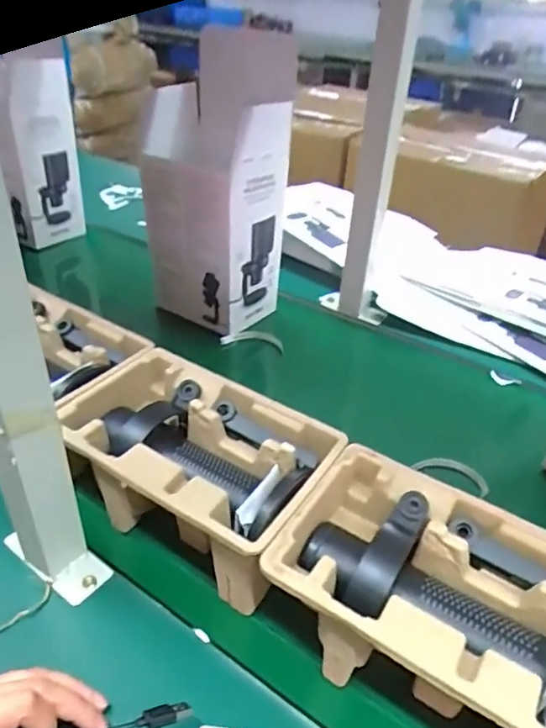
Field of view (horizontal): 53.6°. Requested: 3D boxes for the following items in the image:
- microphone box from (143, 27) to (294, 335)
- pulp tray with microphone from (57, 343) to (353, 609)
[{"bbox_3d":[-0.079,-0.201,0.760,0.121,0.302,0.195,-24,41,-32],"label":"microphone box"},{"bbox_3d":[-0.070,0.100,0.492,0.231,0.116,0.137,21,39,27],"label":"pulp tray with microphone"}]

